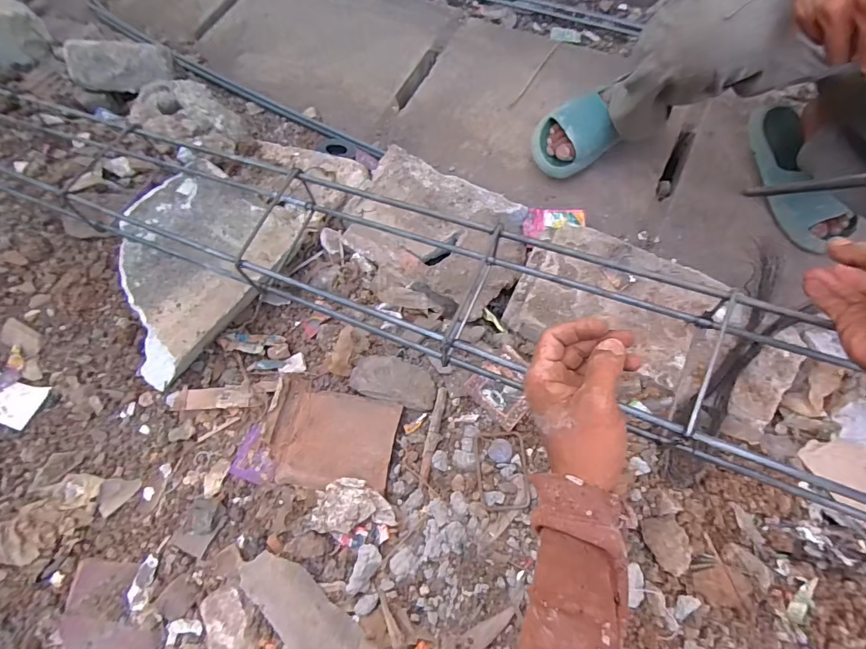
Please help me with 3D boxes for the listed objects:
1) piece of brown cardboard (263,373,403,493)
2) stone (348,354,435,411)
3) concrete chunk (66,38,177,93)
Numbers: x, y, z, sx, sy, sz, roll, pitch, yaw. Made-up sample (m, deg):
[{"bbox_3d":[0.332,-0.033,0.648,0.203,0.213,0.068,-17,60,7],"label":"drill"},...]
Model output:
[{"bbox_3d":[-0.132,0.143,0.548,0.164,0.026,0.124,10,68,7],"label":"piece of brown cardboard"},{"bbox_3d":[-0.052,0.075,0.580,0.116,0.024,0.059,14,69,9],"label":"stone"},{"bbox_3d":[-0.621,-0.523,0.862,0.183,0.071,0.079,-23,67,-29],"label":"concrete chunk"}]

